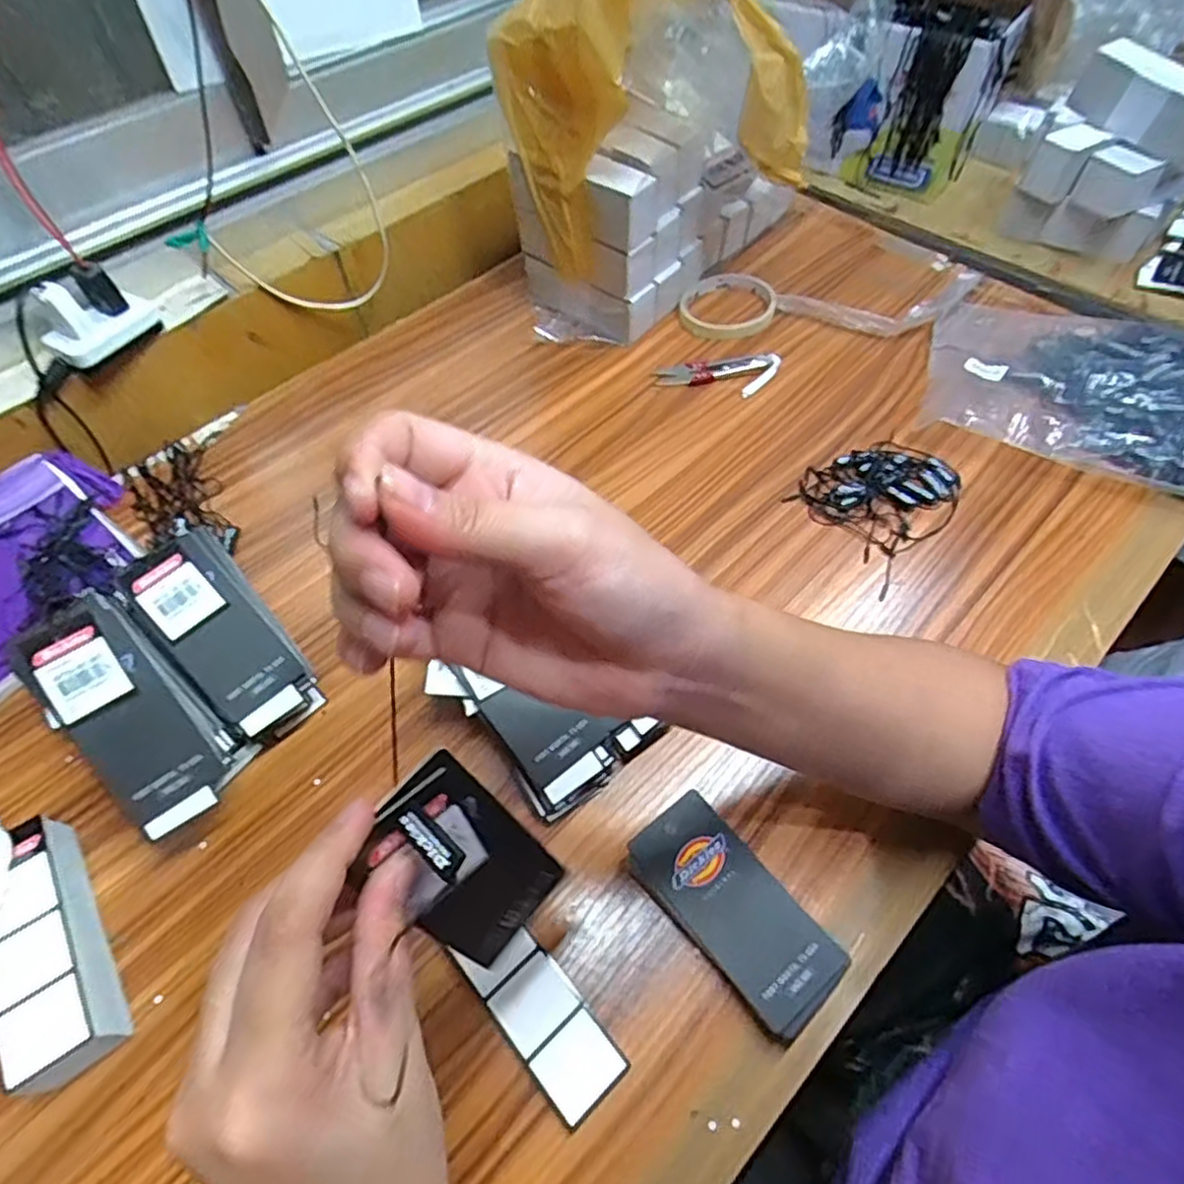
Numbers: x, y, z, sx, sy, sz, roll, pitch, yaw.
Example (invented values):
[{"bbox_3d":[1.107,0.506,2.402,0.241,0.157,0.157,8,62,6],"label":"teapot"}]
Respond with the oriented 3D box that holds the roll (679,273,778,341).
[{"bbox_3d":[0.126,-0.262,0.611,0.080,0.014,0.087,-1,57,1],"label":"roll"}]

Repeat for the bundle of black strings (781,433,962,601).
[{"bbox_3d":[0.216,-0.073,0.497,0.113,0.013,0.097,-35,63,-19],"label":"bundle of black strings"}]

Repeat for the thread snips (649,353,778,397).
[{"bbox_3d":[0.108,-0.185,0.568,0.104,0.008,0.043,-1,57,1],"label":"thread snips"}]

